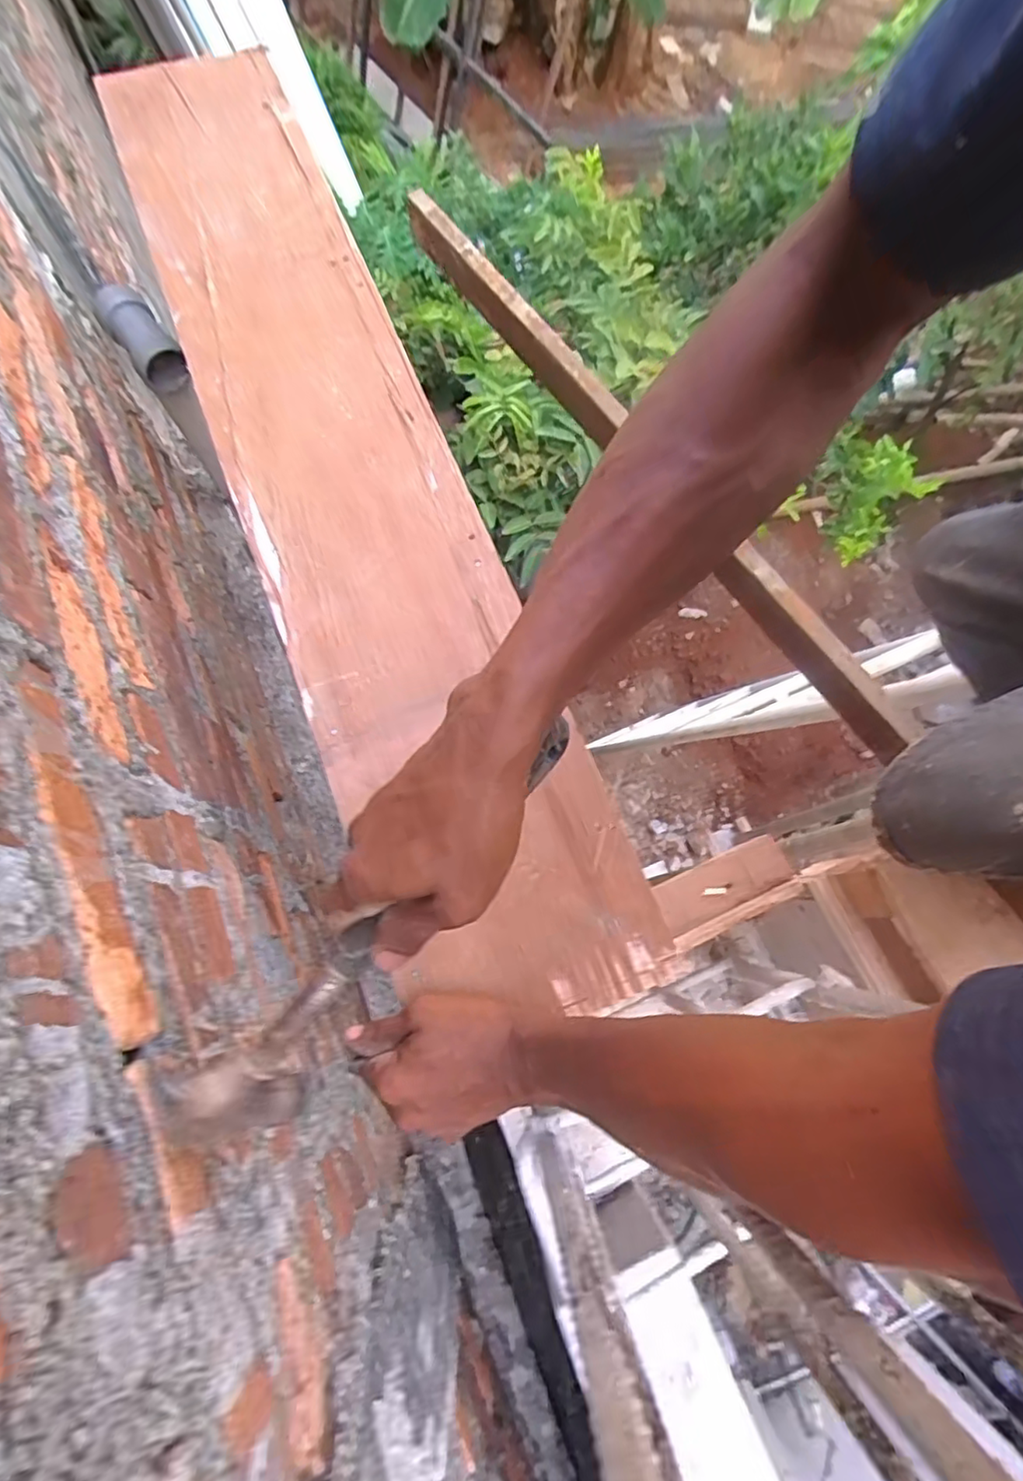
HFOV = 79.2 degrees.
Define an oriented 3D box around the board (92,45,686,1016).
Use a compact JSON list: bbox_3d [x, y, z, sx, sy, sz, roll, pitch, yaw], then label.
[{"bbox_3d":[-0.134,-0.205,0.487,0.177,0.033,0.880,-23,79,-8],"label":"board"}]

